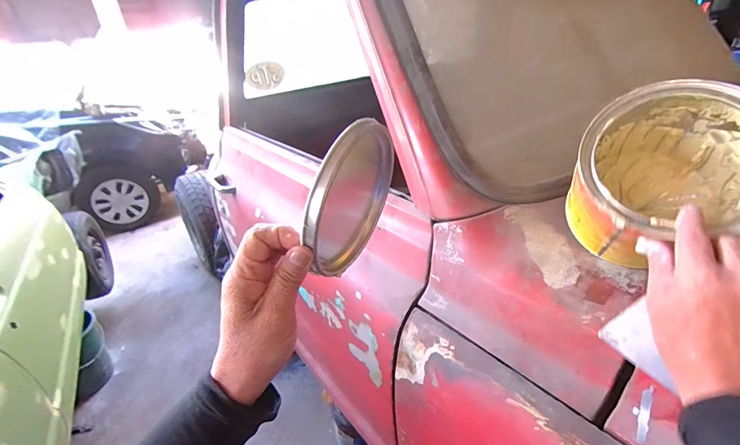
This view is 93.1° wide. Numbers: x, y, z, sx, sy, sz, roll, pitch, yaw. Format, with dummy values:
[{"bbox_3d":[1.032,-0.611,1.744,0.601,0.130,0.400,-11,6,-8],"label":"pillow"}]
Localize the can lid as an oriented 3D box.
[{"bbox_3d":[-0.015,-0.022,0.332,0.017,0.148,0.144,21,56,16],"label":"can lid"}]

